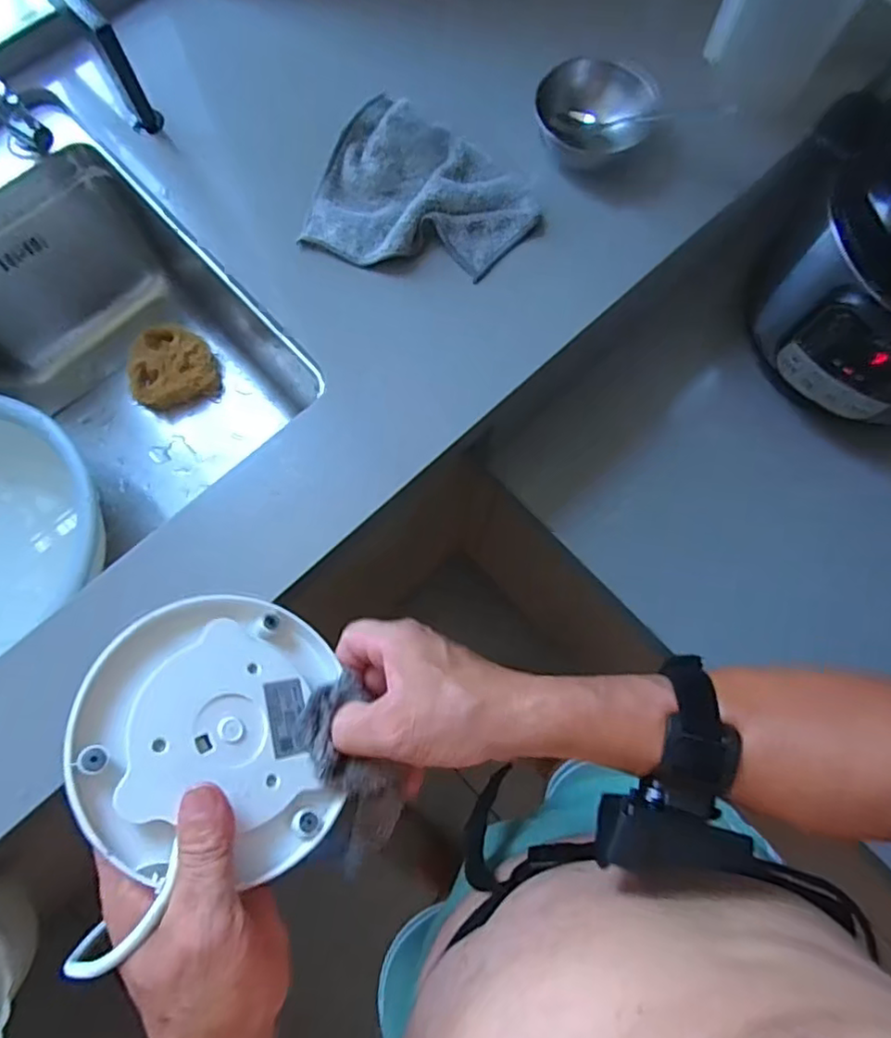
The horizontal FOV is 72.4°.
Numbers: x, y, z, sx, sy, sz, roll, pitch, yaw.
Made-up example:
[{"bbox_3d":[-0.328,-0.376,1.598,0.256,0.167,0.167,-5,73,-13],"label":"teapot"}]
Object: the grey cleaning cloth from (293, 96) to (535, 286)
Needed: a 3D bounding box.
[{"bbox_3d":[-0.020,-0.295,0.566,0.194,0.046,0.141,20,76,4],"label":"grey cleaning cloth"}]

